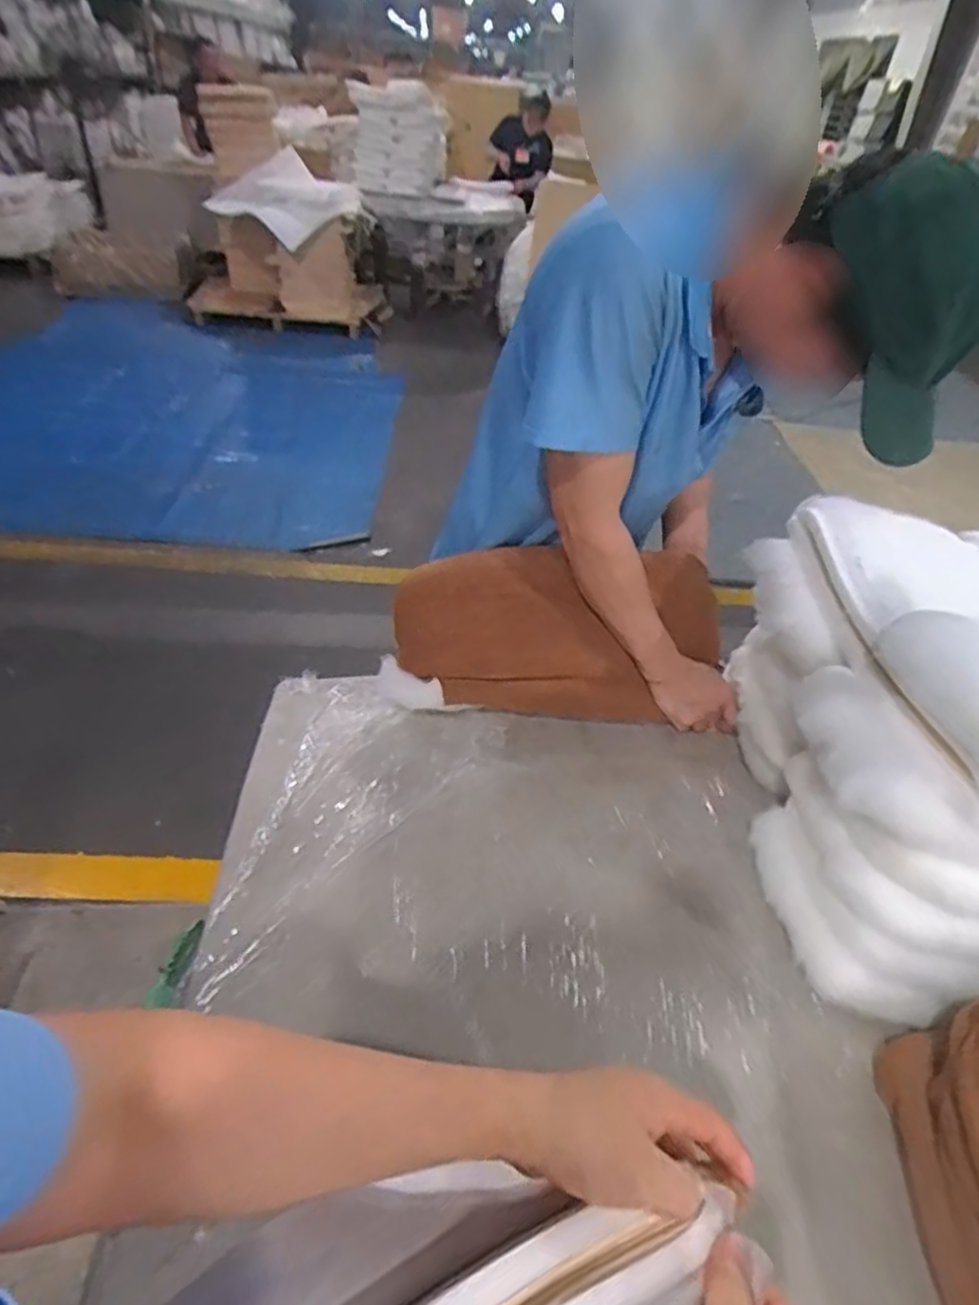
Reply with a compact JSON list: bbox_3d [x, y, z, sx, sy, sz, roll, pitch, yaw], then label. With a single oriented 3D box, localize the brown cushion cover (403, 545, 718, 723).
[{"bbox_3d":[0.102,-0.024,0.966,0.439,0.229,0.096,3,39,-4],"label":"brown cushion cover"}]

